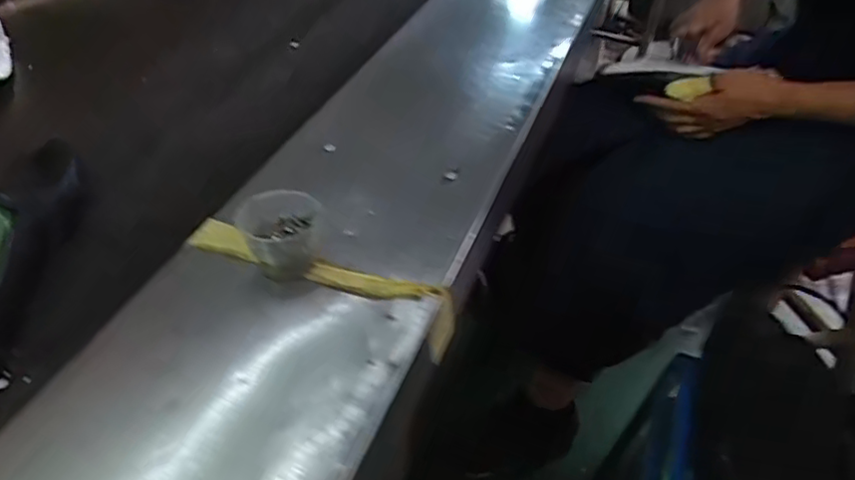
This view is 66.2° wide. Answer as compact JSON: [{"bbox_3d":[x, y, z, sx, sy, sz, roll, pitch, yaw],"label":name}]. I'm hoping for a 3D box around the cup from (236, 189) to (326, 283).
[{"bbox_3d":[-0.117,-0.004,0.523,0.059,0.050,0.054,1,42,-1],"label":"cup"}]

